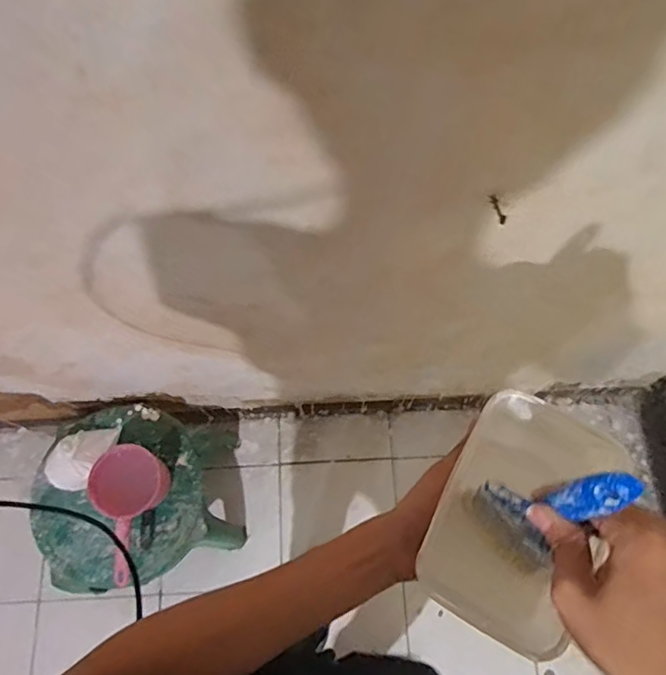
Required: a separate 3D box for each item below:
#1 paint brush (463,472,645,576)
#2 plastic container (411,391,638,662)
[{"bbox_3d":[0.138,0.112,0.357,0.019,0.176,0.067,-35,70,-25],"label":"paint brush"},{"bbox_3d":[0.144,0.139,0.433,0.115,0.056,0.175,32,74,9],"label":"plastic container"}]

